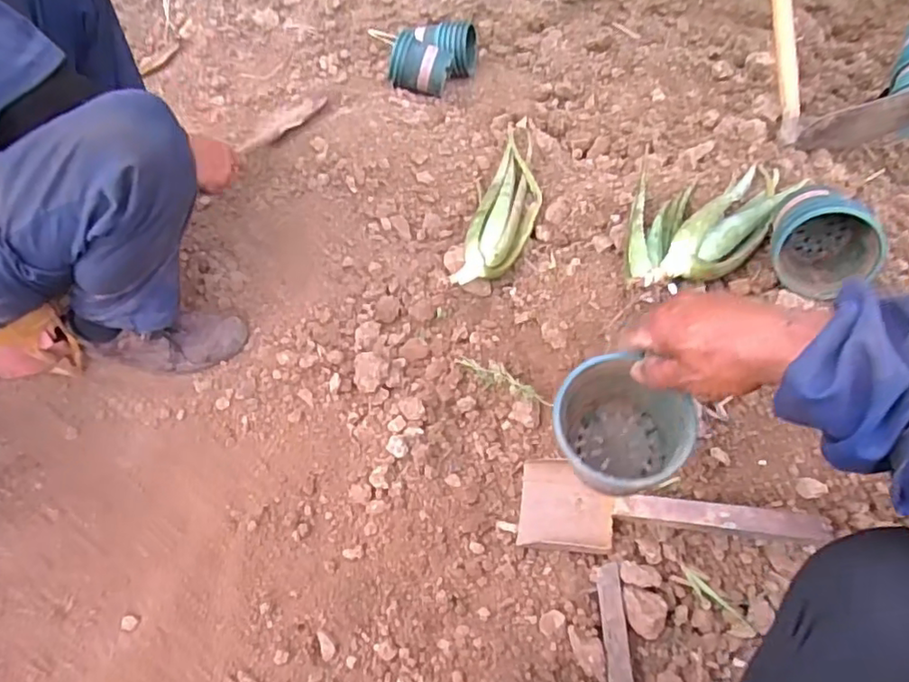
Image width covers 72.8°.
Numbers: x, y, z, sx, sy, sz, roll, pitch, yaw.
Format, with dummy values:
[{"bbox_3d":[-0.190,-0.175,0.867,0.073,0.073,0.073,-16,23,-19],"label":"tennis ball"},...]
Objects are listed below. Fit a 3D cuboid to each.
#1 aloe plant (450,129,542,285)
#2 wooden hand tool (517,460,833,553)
[{"bbox_3d":[0.078,-0.184,0.865,0.076,0.047,0.303,12,52,12],"label":"aloe plant"},{"bbox_3d":[0.199,0.167,0.610,0.289,0.023,0.091,-5,75,31],"label":"wooden hand tool"}]

